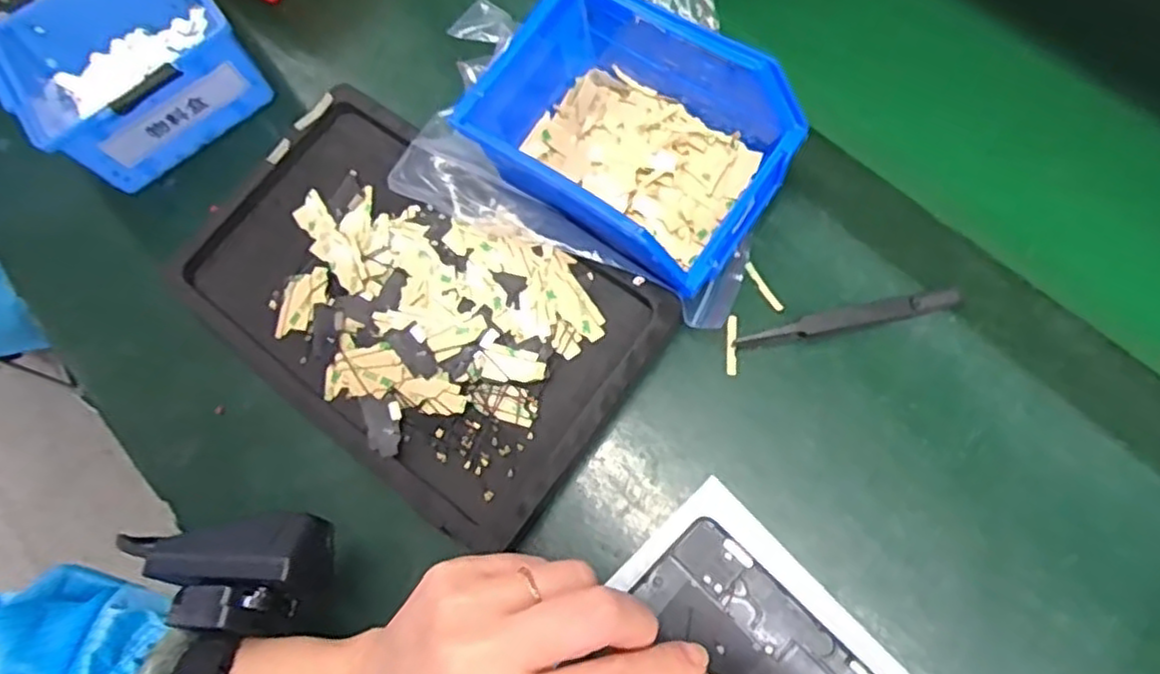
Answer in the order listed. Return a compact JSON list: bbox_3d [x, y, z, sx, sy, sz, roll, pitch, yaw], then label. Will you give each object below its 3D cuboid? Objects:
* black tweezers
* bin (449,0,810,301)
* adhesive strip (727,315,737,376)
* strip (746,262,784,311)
[{"bbox_3d":[0.135,-0.009,0.357,0.111,0.010,0.010,-13,71,0],"label":"black tweezers"},{"bbox_3d":[0.031,-0.105,0.368,0.142,0.069,0.123,33,79,15],"label":"bin"},{"bbox_3d":[0.078,0.004,0.364,0.005,0.005,0.031,2,72,5],"label":"adhesive strip"},{"bbox_3d":[0.096,-0.026,0.372,0.005,0.004,0.031,-32,72,-7],"label":"strip"}]

